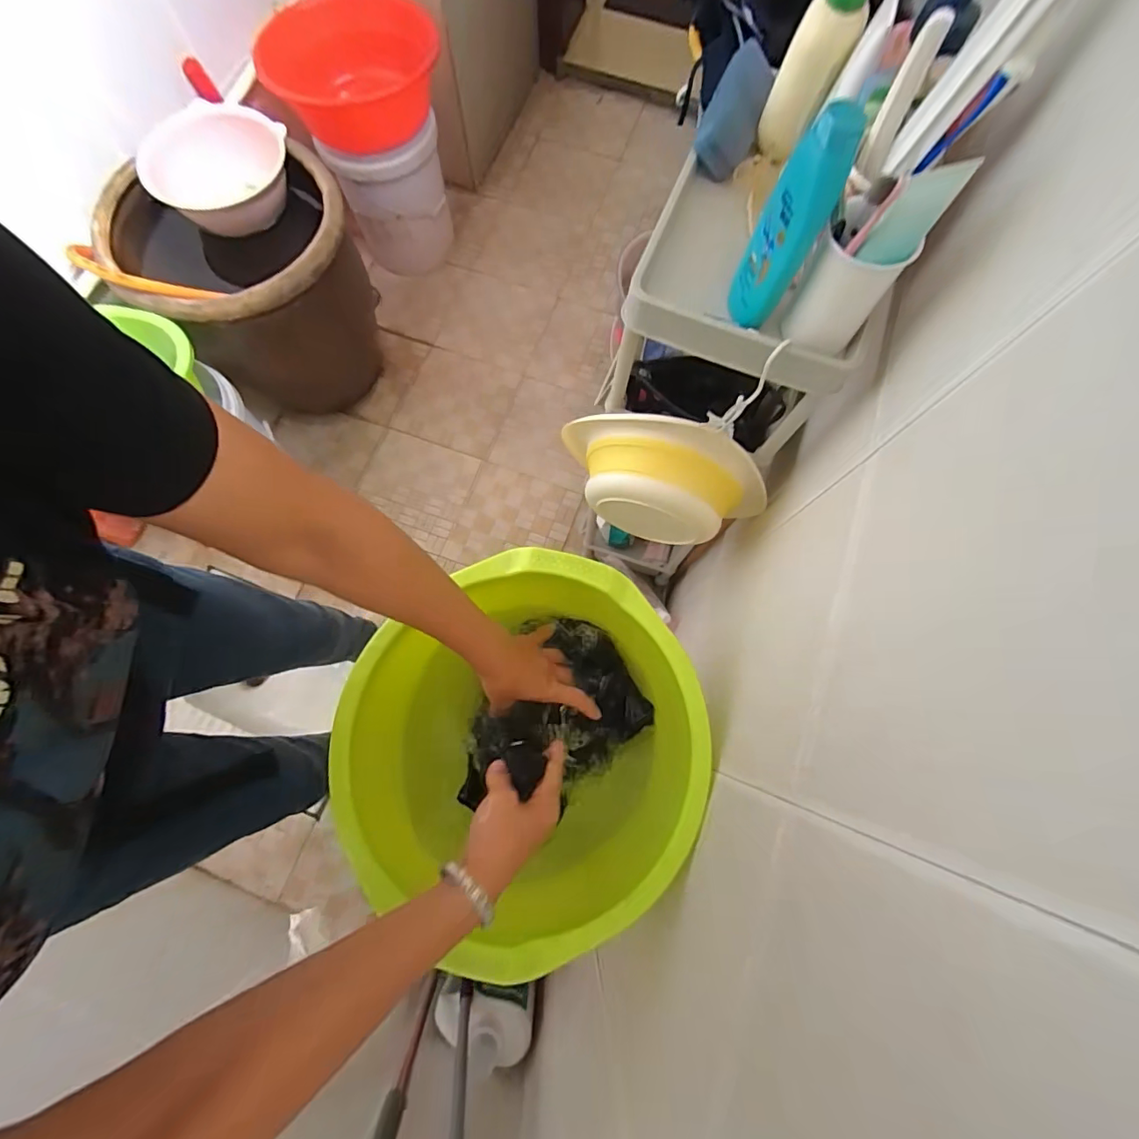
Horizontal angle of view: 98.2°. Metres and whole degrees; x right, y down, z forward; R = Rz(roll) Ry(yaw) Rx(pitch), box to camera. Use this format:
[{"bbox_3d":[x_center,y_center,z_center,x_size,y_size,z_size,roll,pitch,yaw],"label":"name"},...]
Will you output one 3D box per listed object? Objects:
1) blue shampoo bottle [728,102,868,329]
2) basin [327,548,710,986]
[{"bbox_3d":[0.172,-0.268,0.392,0.047,0.164,0.035,24,76,6],"label":"blue shampoo bottle"},{"bbox_3d":[-0.043,0.229,0.627,0.393,0.193,0.431,0,75,-1],"label":"basin"}]

